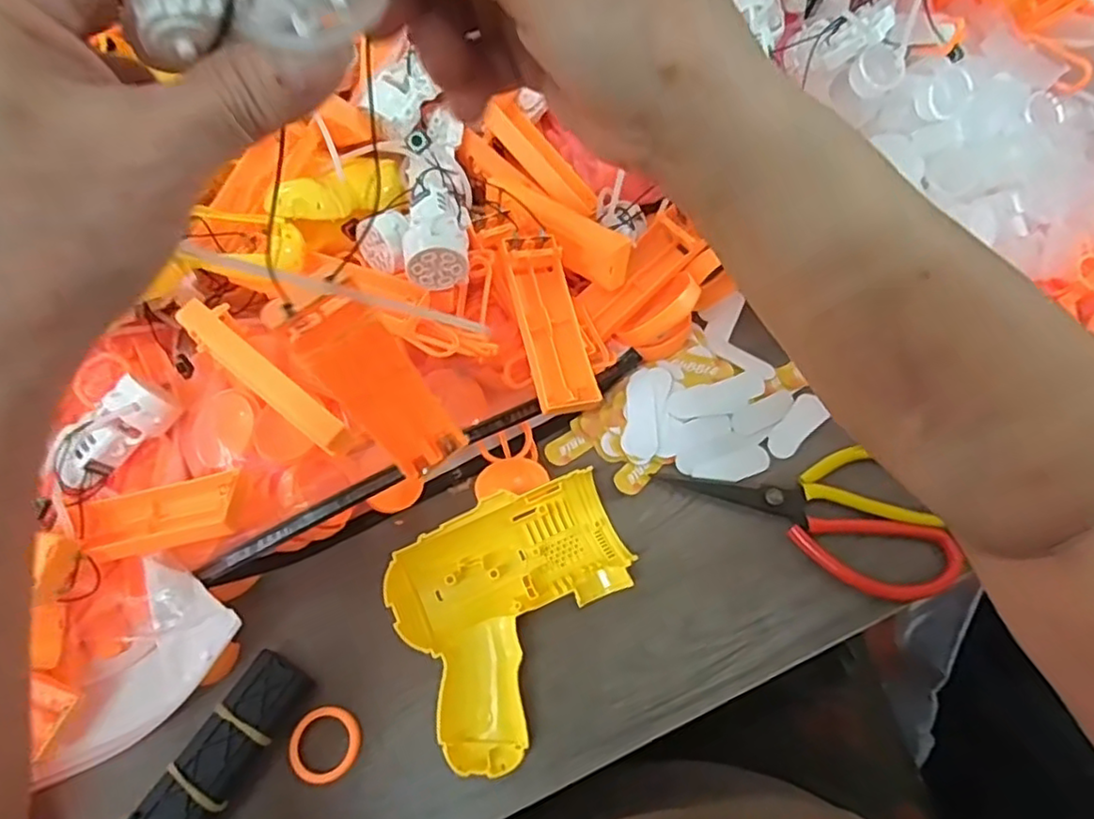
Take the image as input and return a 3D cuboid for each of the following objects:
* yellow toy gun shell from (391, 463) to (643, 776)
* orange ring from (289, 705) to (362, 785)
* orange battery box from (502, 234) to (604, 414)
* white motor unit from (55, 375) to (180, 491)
[{"bbox_3d":[-0.010,0.110,0.351,0.129,0.033,0.119,-25,66,-11],"label":"yellow toy gun shell"},{"bbox_3d":[-0.115,0.174,0.334,0.034,0.010,0.035,0,64,1],"label":"orange ring"},{"bbox_3d":[0.002,-0.051,0.377,0.035,0.025,0.110,-12,64,-5],"label":"orange battery box"},{"bbox_3d":[-0.240,0.013,0.353,0.029,0.027,0.064,37,70,17],"label":"white motor unit"}]

